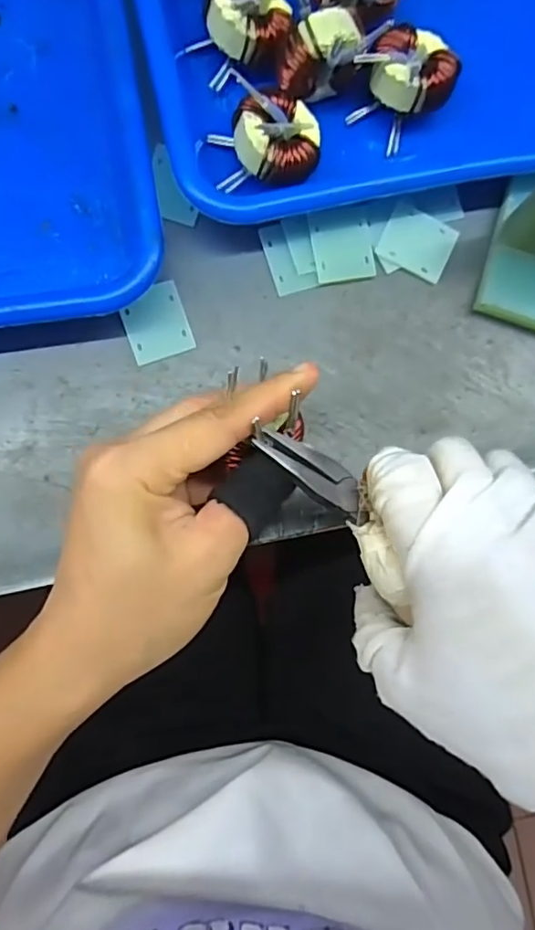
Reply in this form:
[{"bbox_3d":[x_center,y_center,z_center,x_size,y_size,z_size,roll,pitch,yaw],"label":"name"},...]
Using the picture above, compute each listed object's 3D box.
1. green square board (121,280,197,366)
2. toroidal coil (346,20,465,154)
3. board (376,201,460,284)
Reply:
[{"bbox_3d":[-0.053,-0.067,0.274,0.029,0.004,0.034,-20,88,-6],"label":"green square board"},{"bbox_3d":[0.065,-0.184,0.276,0.046,0.028,0.038,-44,90,-6],"label":"toroidal coil"},{"bbox_3d":[0.075,-0.110,0.286,0.033,0.006,0.030,26,84,-3],"label":"board"}]

